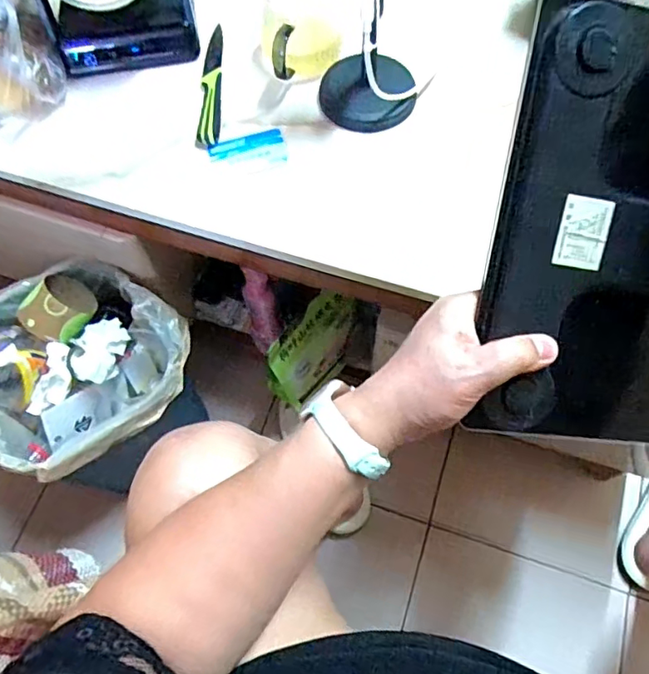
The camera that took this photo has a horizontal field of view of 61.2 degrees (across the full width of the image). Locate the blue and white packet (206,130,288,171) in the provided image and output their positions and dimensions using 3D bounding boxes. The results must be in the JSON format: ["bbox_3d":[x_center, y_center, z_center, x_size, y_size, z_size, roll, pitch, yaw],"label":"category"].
[{"bbox_3d":[-0.083,-0.203,0.608,0.084,0.008,0.055,-18,66,-6],"label":"blue and white packet"}]

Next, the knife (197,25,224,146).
[{"bbox_3d":[-0.131,-0.297,0.638,0.024,0.009,0.182,-2,66,1],"label":"knife"}]

